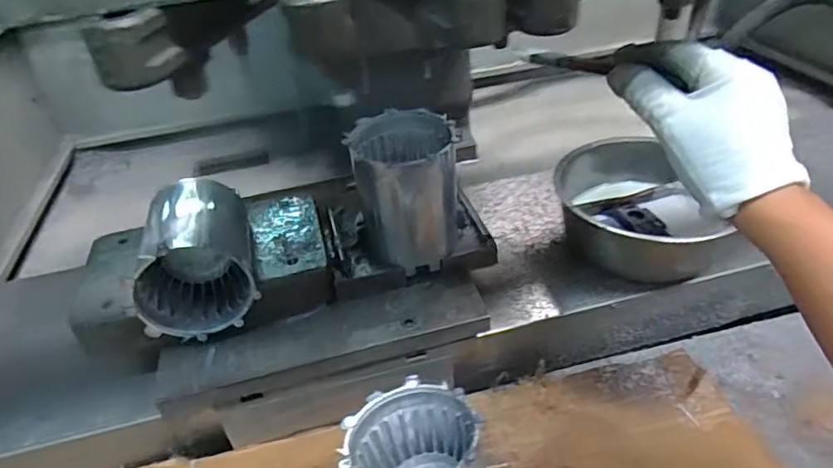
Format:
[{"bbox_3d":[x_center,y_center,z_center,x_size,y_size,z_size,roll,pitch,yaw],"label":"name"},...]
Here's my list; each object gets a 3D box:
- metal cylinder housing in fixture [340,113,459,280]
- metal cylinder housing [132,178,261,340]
[{"bbox_3d":[-0.007,-0.040,0.510,0.090,0.115,0.083,-8,39,-3],"label":"metal cylinder housing in fixture"},{"bbox_3d":[-0.193,0.017,0.487,0.091,0.088,0.112,-14,39,-11],"label":"metal cylinder housing"}]

